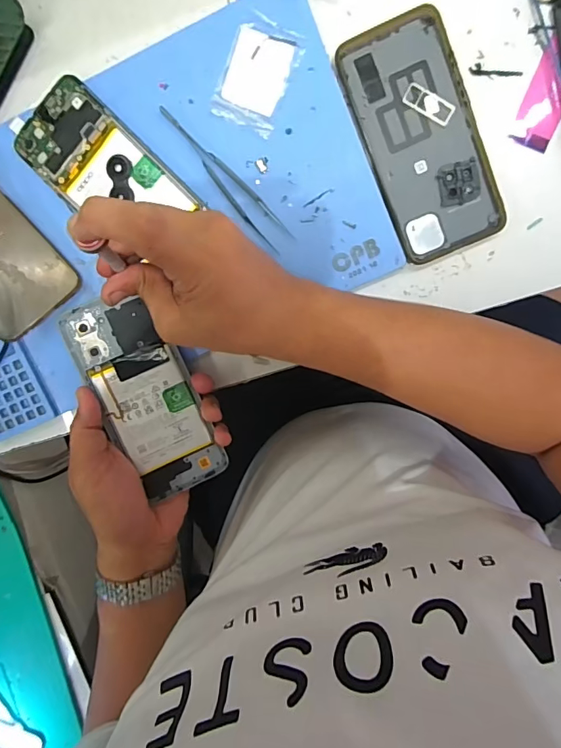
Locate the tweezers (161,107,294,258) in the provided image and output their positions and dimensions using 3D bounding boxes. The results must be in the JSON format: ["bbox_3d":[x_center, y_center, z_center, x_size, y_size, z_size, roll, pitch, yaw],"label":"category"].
[{"bbox_3d":[-0.042,-0.147,0.335,0.020,0.004,0.131,-42,96,8],"label":"tweezers"}]

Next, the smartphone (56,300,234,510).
[{"bbox_3d":[-0.105,0.016,0.351,0.070,0.006,0.159,-25,91,-7],"label":"smartphone"}]

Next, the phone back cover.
[{"bbox_3d":[0.105,-0.173,0.331,0.078,0.005,0.165,-21,98,5],"label":"phone back cover"}]

